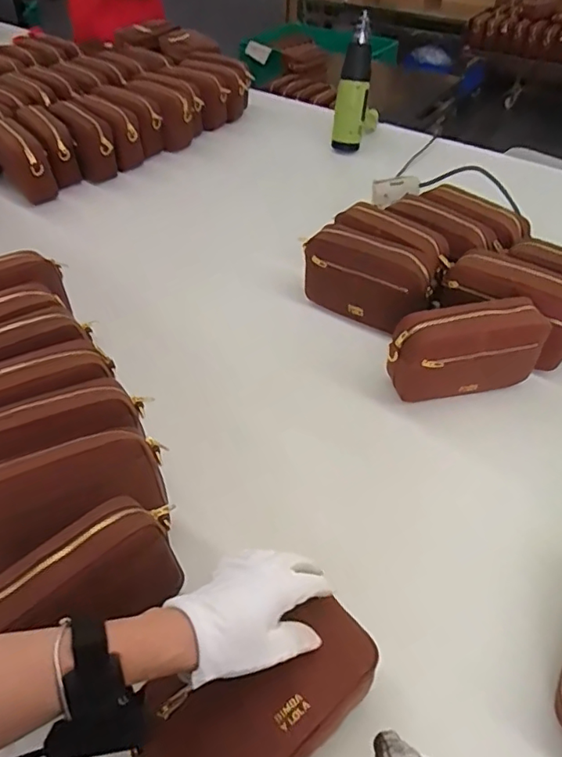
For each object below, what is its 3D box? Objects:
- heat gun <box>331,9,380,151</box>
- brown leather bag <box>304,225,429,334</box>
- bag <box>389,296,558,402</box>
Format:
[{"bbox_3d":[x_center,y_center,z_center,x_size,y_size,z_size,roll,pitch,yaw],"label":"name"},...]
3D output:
[{"bbox_3d":[0.179,-0.685,1.258,0.070,0.245,0.154,18,49,17],"label":"heat gun"},{"bbox_3d":[0.134,-0.156,0.830,0.196,0.114,0.072,23,50,21],"label":"brown leather bag"},{"bbox_3d":[0.240,-0.038,0.702,0.193,0.127,0.056,-8,46,-8],"label":"bag"}]

